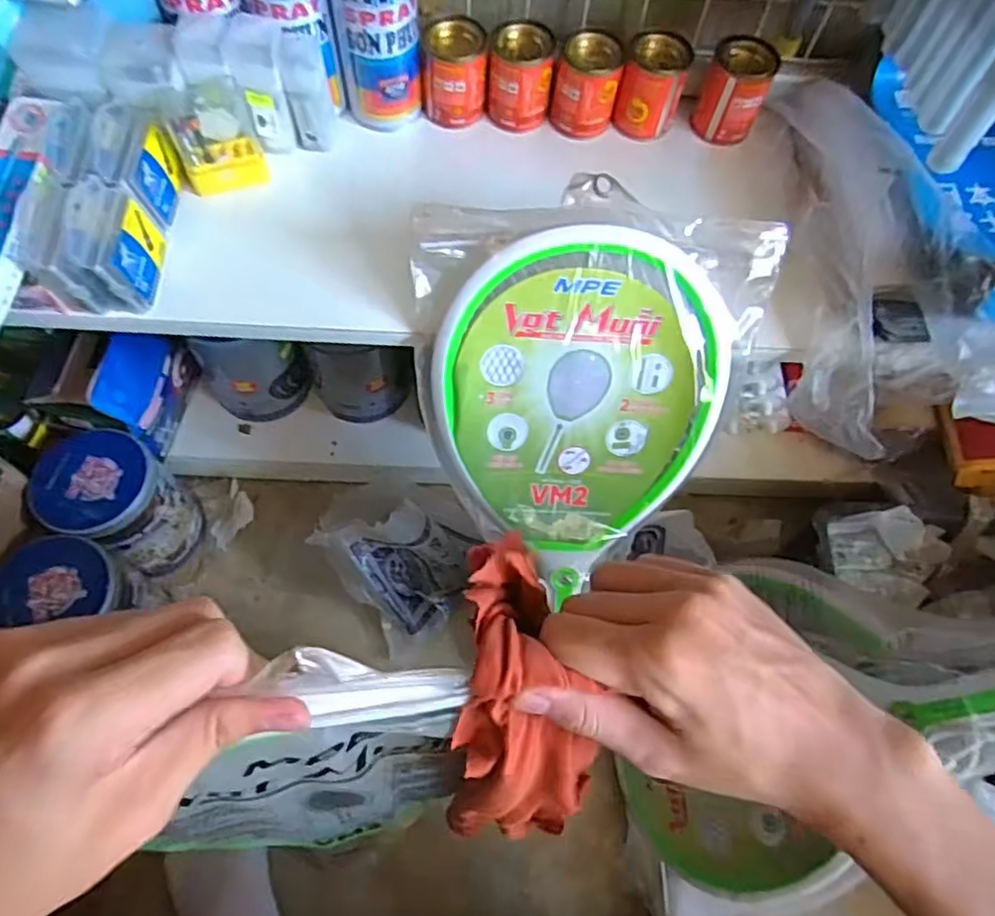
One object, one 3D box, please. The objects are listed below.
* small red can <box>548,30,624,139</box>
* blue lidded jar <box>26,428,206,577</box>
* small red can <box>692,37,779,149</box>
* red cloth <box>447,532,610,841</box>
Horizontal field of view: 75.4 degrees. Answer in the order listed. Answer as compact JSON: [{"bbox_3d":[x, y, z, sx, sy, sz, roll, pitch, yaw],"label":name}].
[{"bbox_3d":[0.077,-0.322,0.563,0.055,0.067,0.051,1,63,-2],"label":"small red can"},{"bbox_3d":[-0.403,0.053,0.700,0.105,0.154,0.107,1,63,-2],"label":"blue lidded jar"},{"bbox_3d":[0.208,-0.322,0.567,0.056,0.067,0.051,1,63,-2],"label":"small red can"},{"bbox_3d":[0.008,0.099,0.268,0.057,0.054,0.127,-5,95,-6],"label":"red cloth"}]

